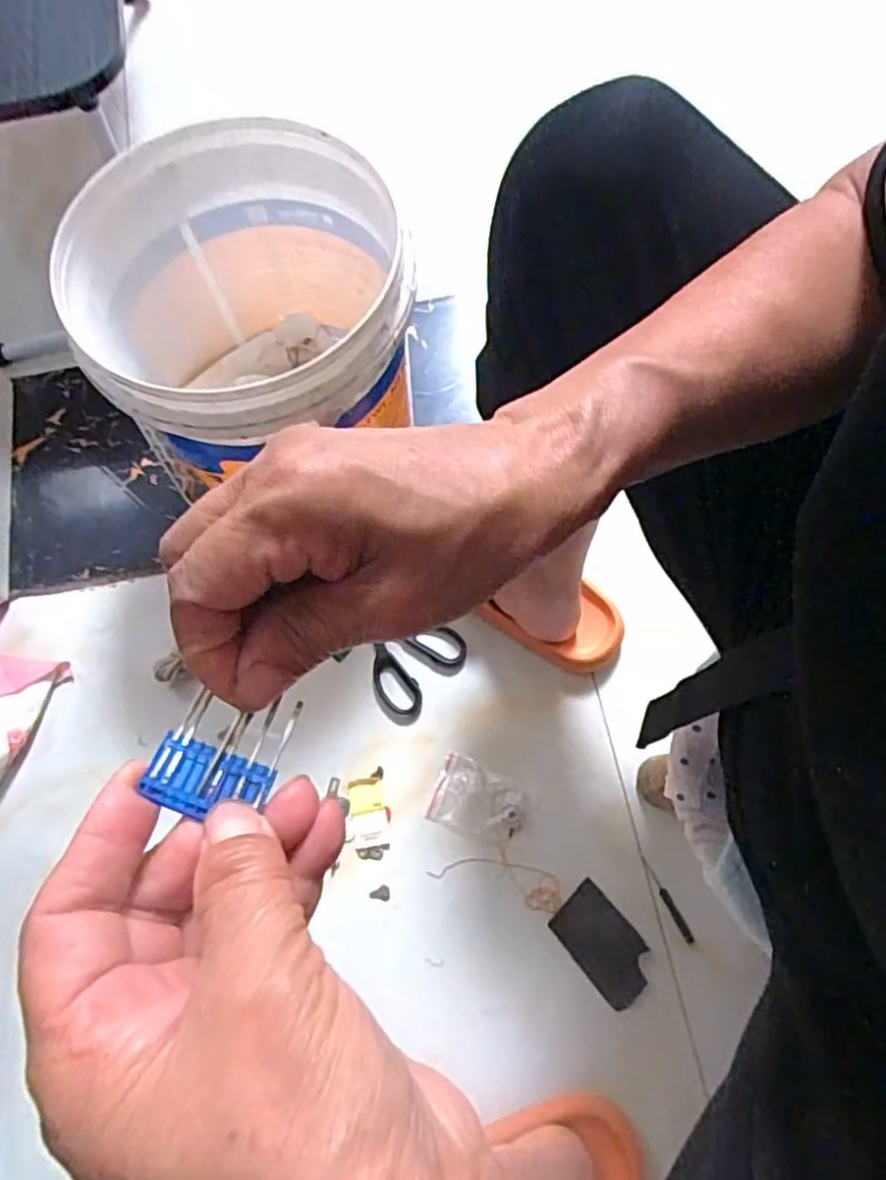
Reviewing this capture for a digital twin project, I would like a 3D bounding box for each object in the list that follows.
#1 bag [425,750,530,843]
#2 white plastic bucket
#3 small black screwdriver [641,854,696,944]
[{"bbox_3d":[0.034,0.189,0.620,0.083,0.006,0.061,21,72,10],"label":"bag"},{"bbox_3d":[-0.148,-0.210,0.612,0.240,0.228,0.262,-1,70,2],"label":"white plastic bucket"},{"bbox_3d":[0.190,0.263,0.591,0.009,0.004,0.076,-26,71,-7],"label":"small black screwdriver"}]

